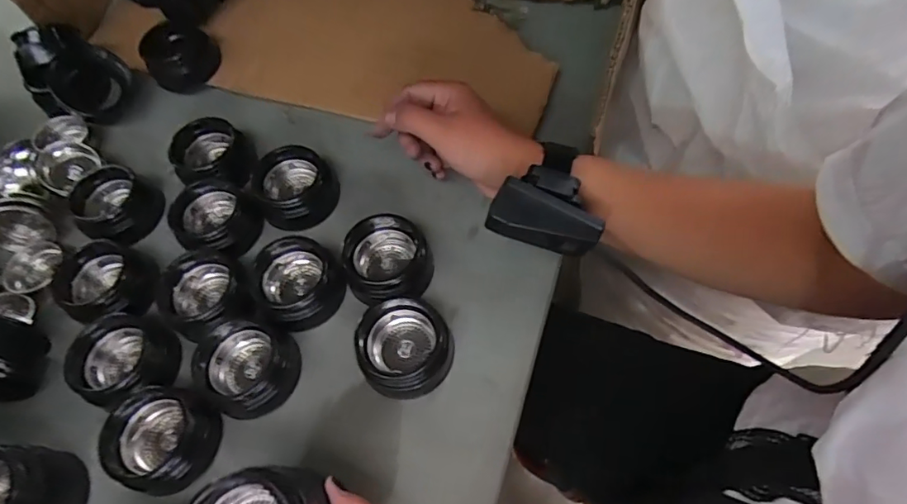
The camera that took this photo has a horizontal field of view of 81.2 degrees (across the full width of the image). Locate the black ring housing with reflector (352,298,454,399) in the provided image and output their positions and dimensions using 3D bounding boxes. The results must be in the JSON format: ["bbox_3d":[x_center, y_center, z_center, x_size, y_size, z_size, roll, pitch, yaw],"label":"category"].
[{"bbox_3d":[-0.033,0.060,0.353,0.061,0.030,0.067,-6,61,1],"label":"black ring housing with reflector"}]

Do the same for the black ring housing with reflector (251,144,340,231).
[{"bbox_3d":[-0.128,-0.056,0.421,0.062,0.026,0.067,-2,61,3],"label":"black ring housing with reflector"}]

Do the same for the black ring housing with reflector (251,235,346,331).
[{"bbox_3d":[-0.112,0.021,0.377,0.056,0.035,0.060,-2,61,3],"label":"black ring housing with reflector"}]

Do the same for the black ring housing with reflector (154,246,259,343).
[{"bbox_3d":[-0.179,0.030,0.378,0.063,0.027,0.065,-24,62,-10],"label":"black ring housing with reflector"}]

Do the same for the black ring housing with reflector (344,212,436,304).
[{"bbox_3d":[-0.048,0.005,0.384,0.060,0.032,0.056,-2,61,3],"label":"black ring housing with reflector"}]

